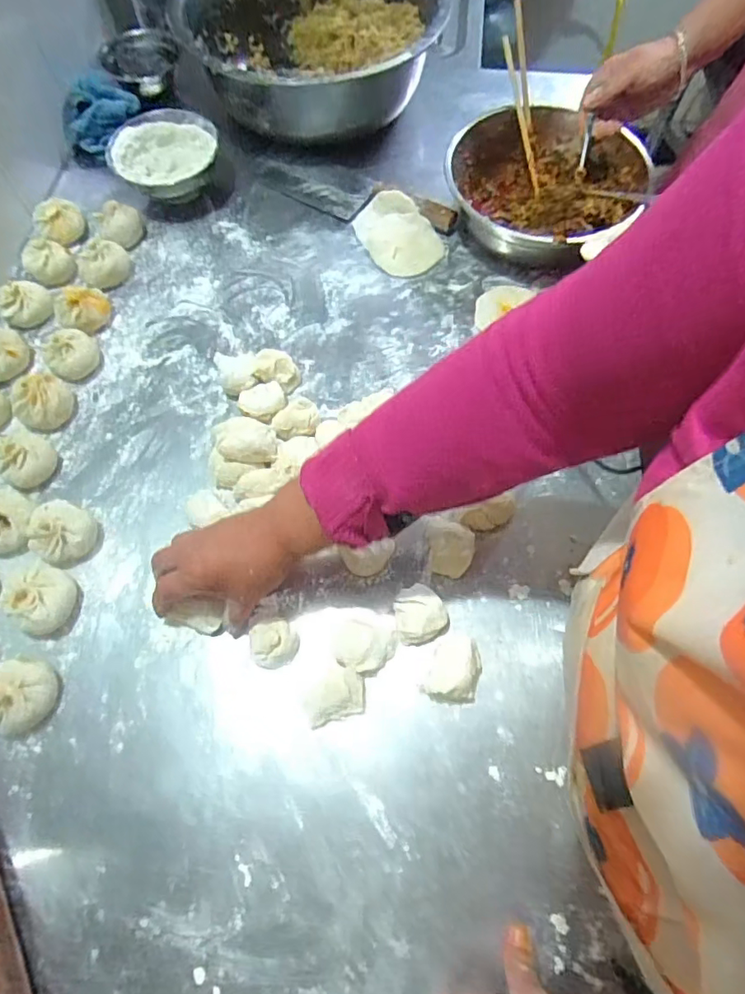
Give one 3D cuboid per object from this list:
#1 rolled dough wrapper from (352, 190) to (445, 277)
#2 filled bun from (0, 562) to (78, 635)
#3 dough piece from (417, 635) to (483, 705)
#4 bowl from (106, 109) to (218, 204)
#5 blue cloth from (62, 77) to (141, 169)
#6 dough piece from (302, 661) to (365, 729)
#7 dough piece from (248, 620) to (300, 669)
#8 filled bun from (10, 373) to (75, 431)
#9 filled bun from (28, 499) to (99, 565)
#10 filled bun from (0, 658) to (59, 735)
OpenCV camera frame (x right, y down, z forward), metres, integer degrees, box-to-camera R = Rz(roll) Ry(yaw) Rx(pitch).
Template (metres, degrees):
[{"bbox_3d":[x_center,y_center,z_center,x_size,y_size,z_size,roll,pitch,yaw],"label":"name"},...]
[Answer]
[{"bbox_3d":[0.033,-0.347,0.708,0.088,0.018,0.122,-37,82,-2],"label":"rolled dough wrapper"},{"bbox_3d":[-0.317,0.095,0.511,0.067,0.033,0.055,37,73,14],"label":"filled bun"},{"bbox_3d":[0.073,0.154,0.482,0.049,0.026,0.059,13,68,6],"label":"dough piece"},{"bbox_3d":[-0.277,-0.448,0.722,0.118,0.076,0.128,0,68,1],"label":"bowl"},{"bbox_3d":[-0.392,-0.544,0.775,0.124,0.062,0.084,-37,72,-13],"label":"blue cloth"},{"bbox_3d":[-0.035,0.176,0.479,0.055,0.019,0.044,-16,68,-6],"label":"dough piece"},{"bbox_3d":[-0.091,0.137,0.498,0.044,0.020,0.040,-7,68,-2],"label":"dough piece"},{"bbox_3d":[-0.364,-0.102,0.592,0.056,0.046,0.054,0,68,1],"label":"filled bun"},{"bbox_3d":[-0.309,0.037,0.535,0.055,0.044,0.057,0,68,1],"label":"filled bun"},{"bbox_3d":[-0.316,0.178,0.476,0.055,0.038,0.059,16,69,7],"label":"filled bun"}]

